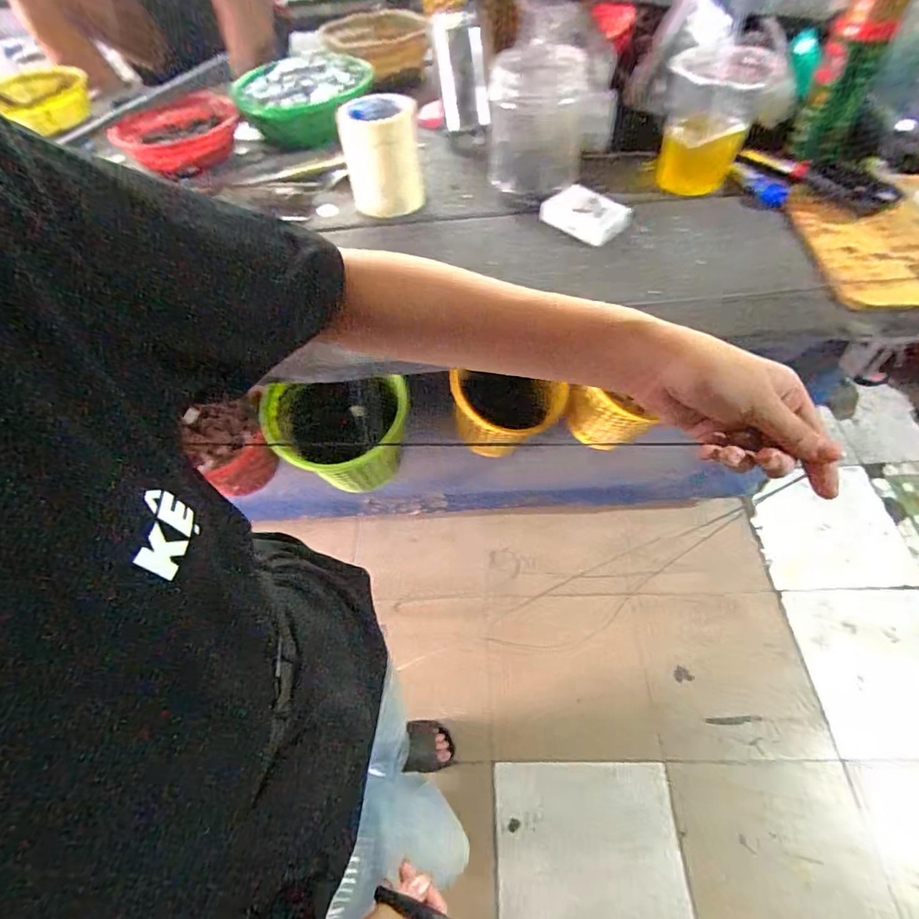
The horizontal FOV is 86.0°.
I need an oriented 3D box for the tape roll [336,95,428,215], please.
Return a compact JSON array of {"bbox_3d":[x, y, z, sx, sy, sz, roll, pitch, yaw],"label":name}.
[{"bbox_3d":[-0.104,-0.405,0.667,0.097,0.122,0.110,-9,55,-2],"label":"tape roll"}]

